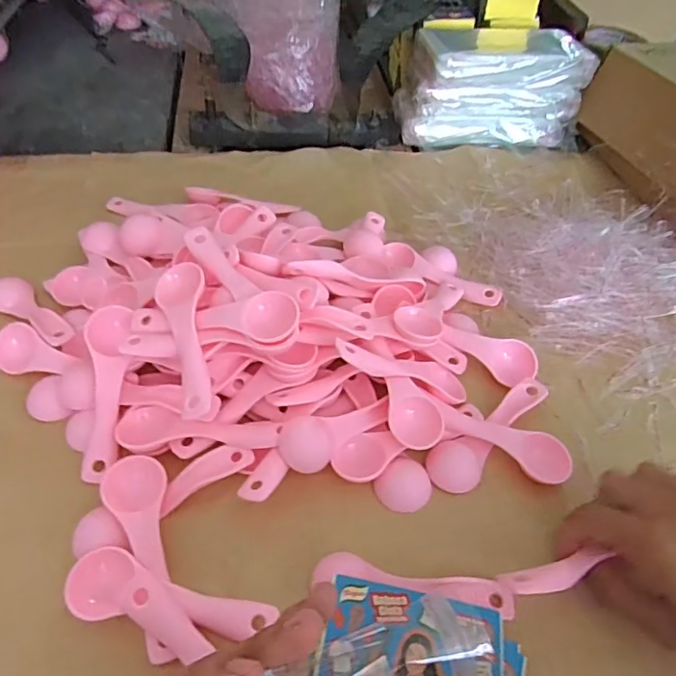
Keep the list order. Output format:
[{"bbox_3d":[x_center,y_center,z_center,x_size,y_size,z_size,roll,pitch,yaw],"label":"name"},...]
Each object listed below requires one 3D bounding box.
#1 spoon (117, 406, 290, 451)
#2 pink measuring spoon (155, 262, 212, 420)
[{"bbox_3d":[-0.088,0.057,0.343,0.103,0.012,0.027,3,48,-1],"label":"spoon"},{"bbox_3d":[-0.095,-0.001,0.342,0.030,0.012,0.111,-10,63,-13],"label":"pink measuring spoon"}]

